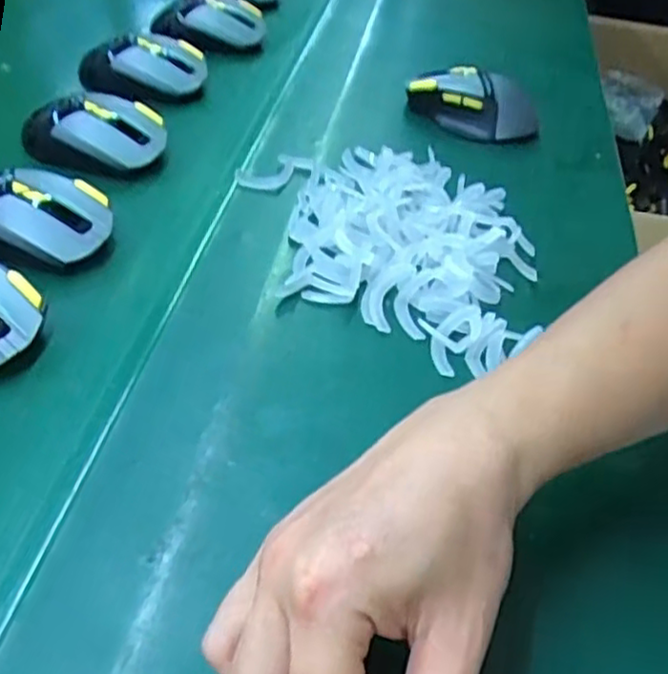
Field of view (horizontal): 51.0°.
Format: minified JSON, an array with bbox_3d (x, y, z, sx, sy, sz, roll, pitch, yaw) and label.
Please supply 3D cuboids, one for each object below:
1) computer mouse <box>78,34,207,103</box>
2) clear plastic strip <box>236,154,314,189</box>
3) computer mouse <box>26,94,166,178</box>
[{"bbox_3d":[-0.178,-0.254,0.665,0.119,0.052,0.063,19,46,12],"label":"computer mouse"},{"bbox_3d":[-0.044,-0.127,0.539,0.033,0.010,0.061,37,52,27],"label":"clear plastic strip"},{"bbox_3d":[-0.191,-0.161,0.559,0.117,0.048,0.061,13,45,6],"label":"computer mouse"}]

